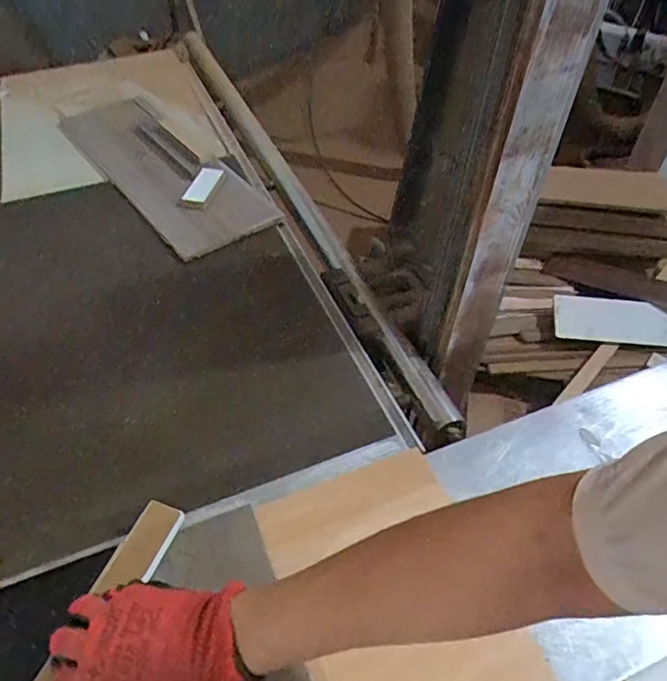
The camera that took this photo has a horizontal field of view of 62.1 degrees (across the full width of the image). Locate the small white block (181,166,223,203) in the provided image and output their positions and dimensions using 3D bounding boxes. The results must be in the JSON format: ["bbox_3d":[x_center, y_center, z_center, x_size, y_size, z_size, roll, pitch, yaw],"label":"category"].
[{"bbox_3d":[-0.230,-0.274,0.975,0.049,0.014,0.099,11,49,9],"label":"small white block"}]

